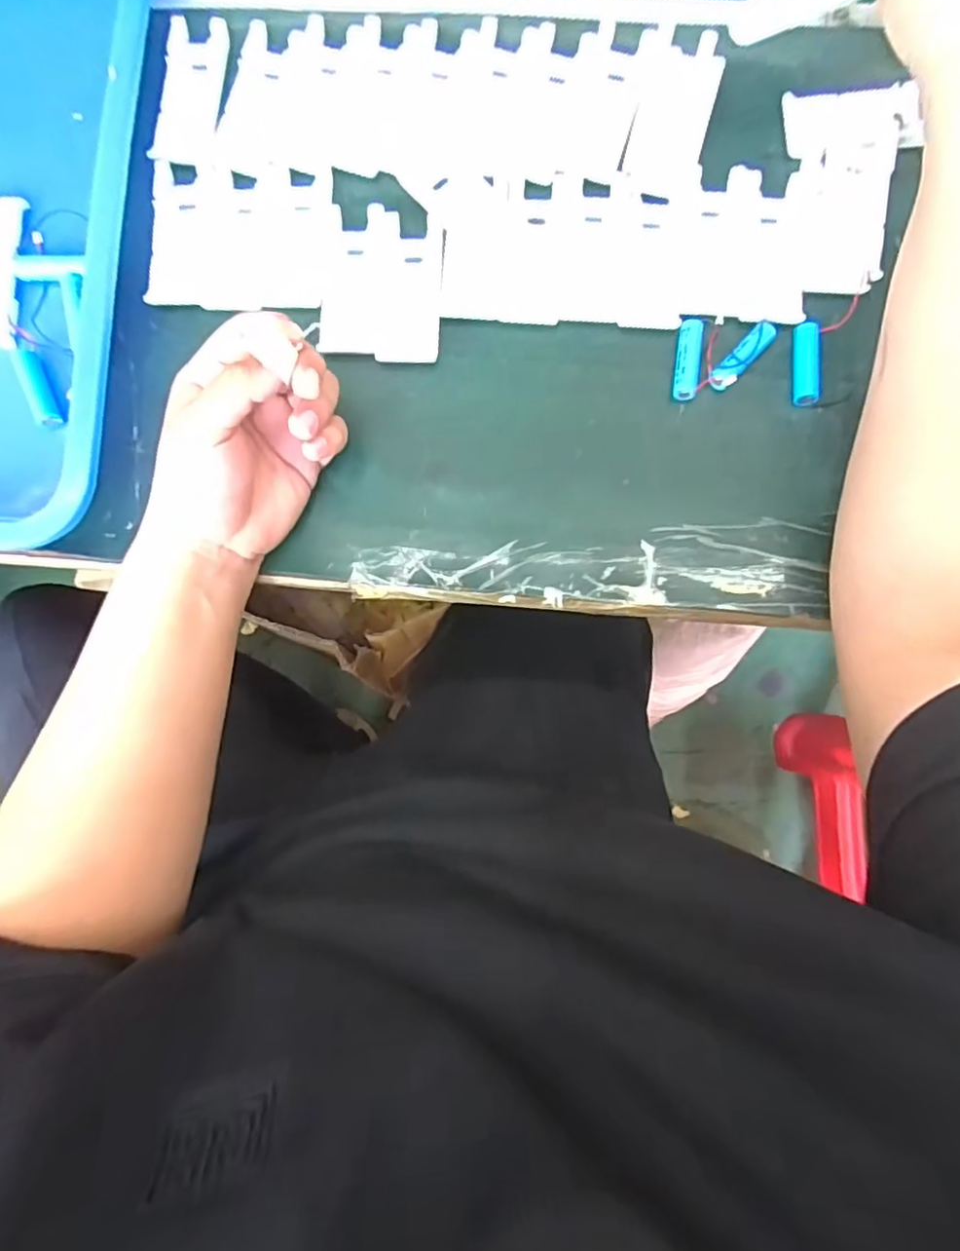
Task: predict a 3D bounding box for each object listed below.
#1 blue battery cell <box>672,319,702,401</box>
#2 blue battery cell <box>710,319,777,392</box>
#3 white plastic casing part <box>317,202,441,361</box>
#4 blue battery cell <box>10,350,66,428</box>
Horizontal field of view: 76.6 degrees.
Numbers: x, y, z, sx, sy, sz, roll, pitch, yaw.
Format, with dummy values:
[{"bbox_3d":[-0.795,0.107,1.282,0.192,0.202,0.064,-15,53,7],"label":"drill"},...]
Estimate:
[{"bbox_3d":[0.132,-0.170,0.389,0.014,0.013,0.053,6,84,2],"label":"blue battery cell"},{"bbox_3d":[0.169,-0.173,0.386,0.014,0.012,0.055,42,86,5],"label":"blue battery cell"},{"bbox_3d":[-0.067,-0.227,0.401,0.081,0.008,0.109,2,84,1],"label":"white plastic casing part"},{"bbox_3d":[-0.283,-0.153,0.391,0.016,0.012,0.054,-26,84,-2],"label":"blue battery cell"}]

